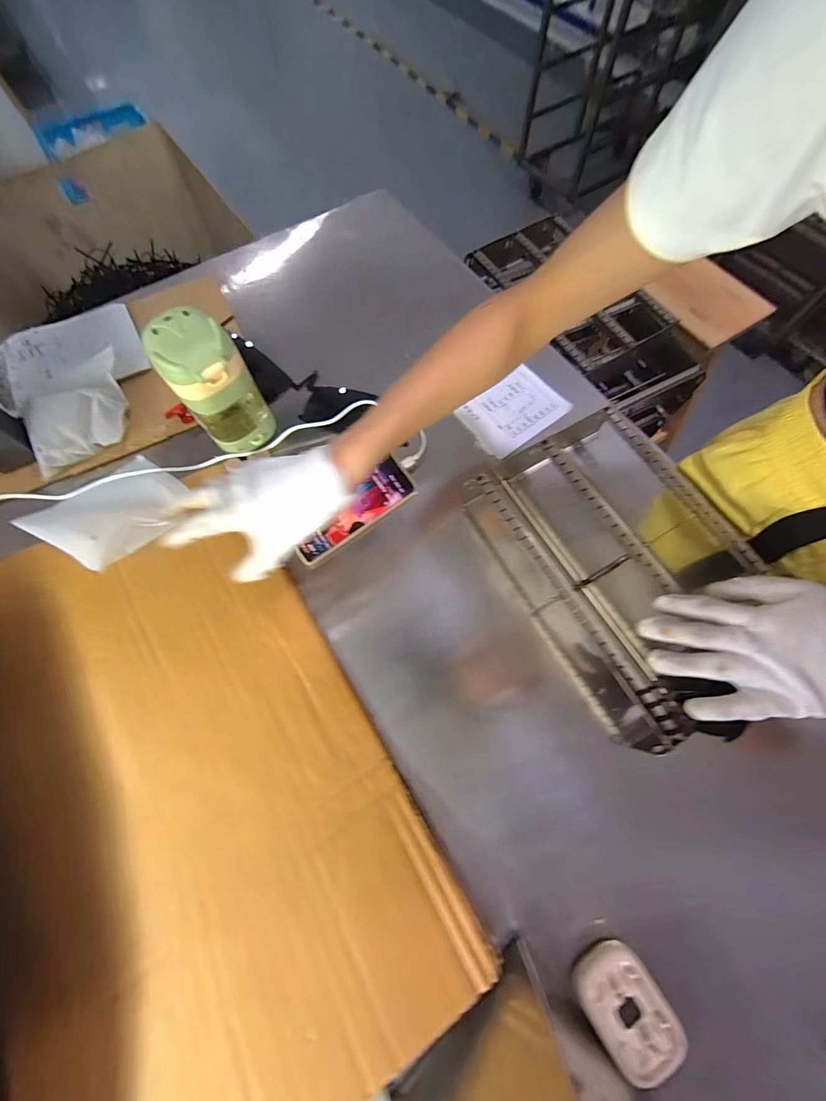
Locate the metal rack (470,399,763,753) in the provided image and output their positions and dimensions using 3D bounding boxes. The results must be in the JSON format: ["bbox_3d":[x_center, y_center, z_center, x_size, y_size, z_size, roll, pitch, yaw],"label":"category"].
[{"bbox_3d":[0.225,0.016,0.444,0.199,0.126,0.317,-27,71,-10],"label":"metal rack"}]

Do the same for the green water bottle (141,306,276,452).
[{"bbox_3d":[-0.219,-0.183,0.438,0.081,0.145,0.071,-32,72,-11],"label":"green water bottle"}]

